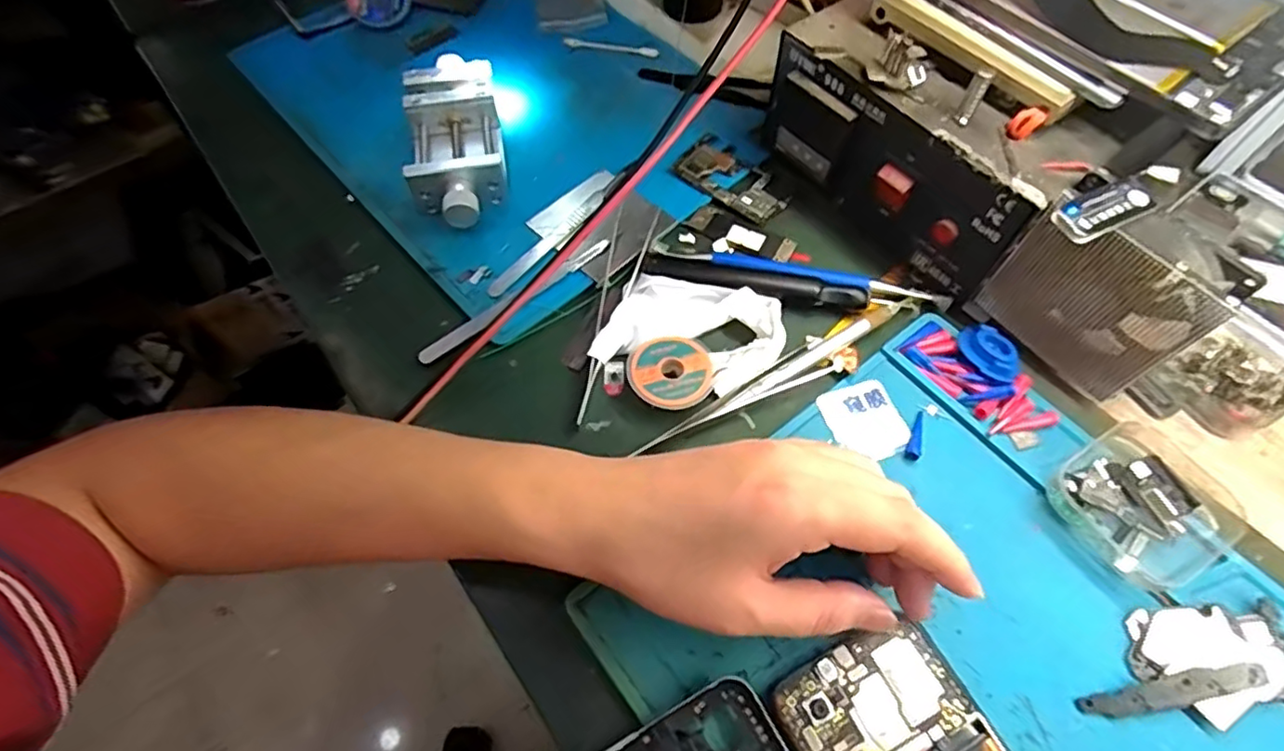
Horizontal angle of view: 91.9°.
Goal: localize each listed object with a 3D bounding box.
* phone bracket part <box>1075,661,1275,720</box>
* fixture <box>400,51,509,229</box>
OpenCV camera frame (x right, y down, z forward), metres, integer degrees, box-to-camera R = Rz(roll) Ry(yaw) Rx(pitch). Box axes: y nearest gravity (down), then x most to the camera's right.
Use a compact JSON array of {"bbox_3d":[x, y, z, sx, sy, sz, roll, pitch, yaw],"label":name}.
[{"bbox_3d":[0.211,0.126,0.248,0.071,0.008,0.011,-13,61,-5],"label":"phone bracket part"},{"bbox_3d":[-0.119,-0.152,0.400,0.058,0.033,0.135,-11,61,-3],"label":"fixture"}]

